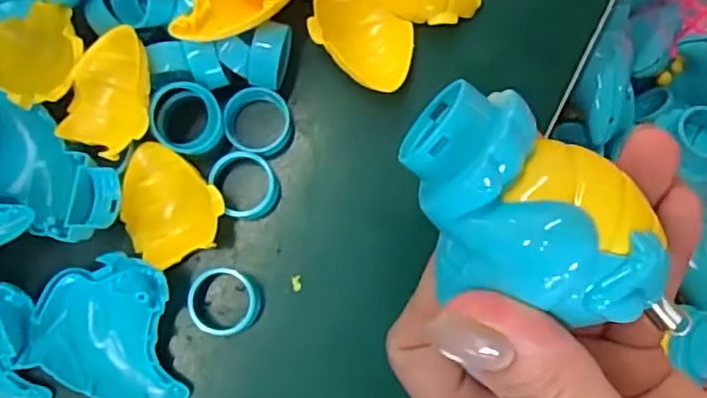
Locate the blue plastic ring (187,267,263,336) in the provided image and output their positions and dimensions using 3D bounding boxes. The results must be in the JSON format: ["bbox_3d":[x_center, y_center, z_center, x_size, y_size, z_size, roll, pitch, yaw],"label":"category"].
[{"bbox_3d":[-0.048,0.038,0.240,0.025,0.013,0.024,0,79,1],"label":"blue plastic ring"}]

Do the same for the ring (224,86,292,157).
[{"bbox_3d":[-0.037,-0.029,0.248,0.024,0.012,0.024,0,79,1],"label":"ring"}]

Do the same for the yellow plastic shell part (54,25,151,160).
[{"bbox_3d":[-0.089,-0.038,0.233,0.030,0.018,0.043,11,79,3],"label":"yellow plastic shell part"}]

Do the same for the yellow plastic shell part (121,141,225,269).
[{"bbox_3d":[-0.070,0.004,0.240,0.042,0.014,0.036,40,82,8],"label":"yellow plastic shell part"}]

